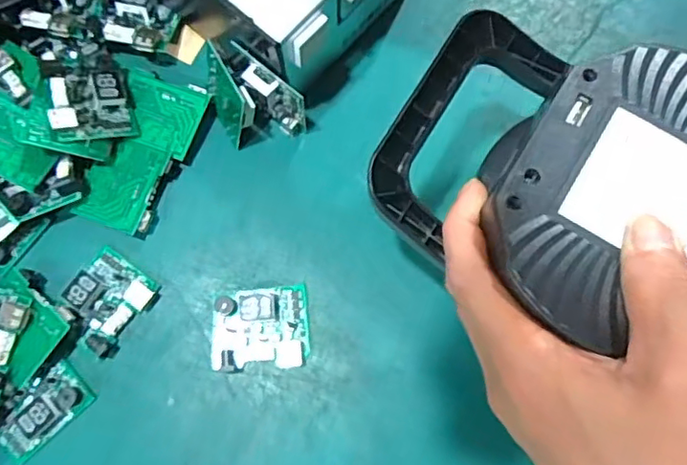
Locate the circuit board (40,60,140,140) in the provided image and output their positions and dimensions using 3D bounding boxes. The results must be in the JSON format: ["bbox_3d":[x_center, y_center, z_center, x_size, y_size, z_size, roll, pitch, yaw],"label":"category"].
[{"bbox_3d":[-0.153,-0.081,0.356,0.047,0.008,0.049,-9,80,-27],"label":"circuit board"}]

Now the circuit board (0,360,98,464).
[{"bbox_3d":[-0.174,0.103,0.339,0.054,0.016,0.029,-43,79,-8],"label":"circuit board"}]

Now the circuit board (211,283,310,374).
[{"bbox_3d":[-0.049,0.056,0.348,0.056,0.011,0.047,-6,76,0],"label":"circuit board"}]

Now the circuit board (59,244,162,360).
[{"bbox_3d":[-0.143,0.040,0.351,0.046,0.013,0.052,35,80,9],"label":"circuit board"}]

